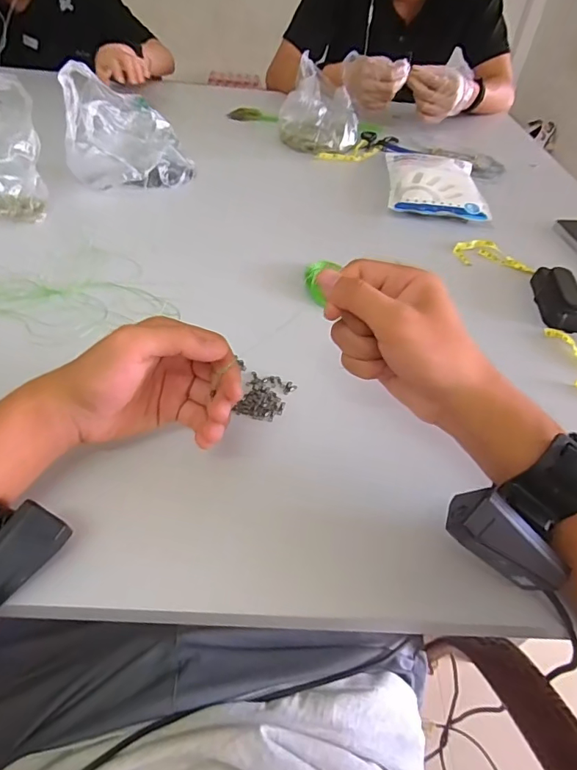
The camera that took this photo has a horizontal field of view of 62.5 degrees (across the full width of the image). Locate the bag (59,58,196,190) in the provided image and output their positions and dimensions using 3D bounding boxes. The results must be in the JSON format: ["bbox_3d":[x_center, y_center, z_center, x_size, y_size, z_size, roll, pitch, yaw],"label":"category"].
[{"bbox_3d":[-0.220,-0.349,0.657,0.166,0.137,0.128,-8,47,-14],"label":"bag"}]

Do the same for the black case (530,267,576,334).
[{"bbox_3d":[0.309,-0.102,0.542,0.045,0.025,0.097,8,46,2],"label":"black case"}]

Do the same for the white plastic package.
[{"bbox_3d":[0.229,-0.318,0.745,0.140,0.024,0.203,8,46,2],"label":"white plastic package"}]

